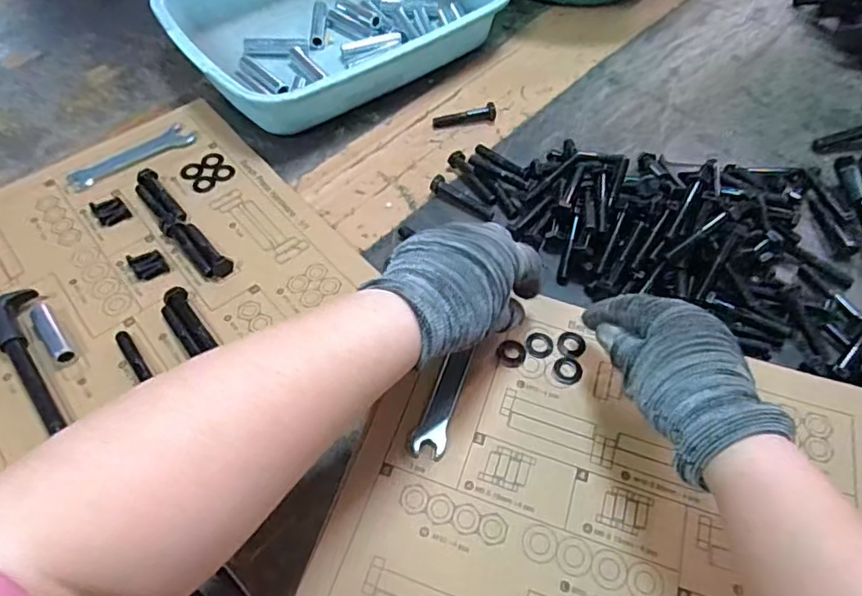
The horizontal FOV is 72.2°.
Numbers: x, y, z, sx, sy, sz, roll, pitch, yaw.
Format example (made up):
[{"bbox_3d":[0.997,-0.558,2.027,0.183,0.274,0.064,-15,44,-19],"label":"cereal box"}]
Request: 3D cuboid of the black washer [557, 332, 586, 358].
[{"bbox_3d":[0.097,0.032,0.406,0.019,0.004,0.019,0,56,-1],"label":"black washer"}]

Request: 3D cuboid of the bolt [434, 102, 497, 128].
[{"bbox_3d":[0.032,-0.174,0.560,0.060,0.011,0.014,-10,57,-8],"label":"bolt"}]

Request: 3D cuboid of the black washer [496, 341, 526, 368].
[{"bbox_3d":[0.054,0.037,0.398,0.019,0.004,0.020,0,56,-1],"label":"black washer"}]

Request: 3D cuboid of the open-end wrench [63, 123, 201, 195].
[{"bbox_3d":[-0.263,-0.125,0.522,0.110,0.004,0.033,-38,64,-23],"label":"open-end wrench"}]

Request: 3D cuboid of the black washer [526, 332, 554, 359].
[{"bbox_3d":[0.074,0.032,0.403,0.018,0.004,0.019,0,56,-1],"label":"black washer"}]

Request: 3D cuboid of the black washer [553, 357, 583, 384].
[{"bbox_3d":[0.092,0.048,0.394,0.019,0.004,0.021,15,57,9],"label":"black washer"}]

